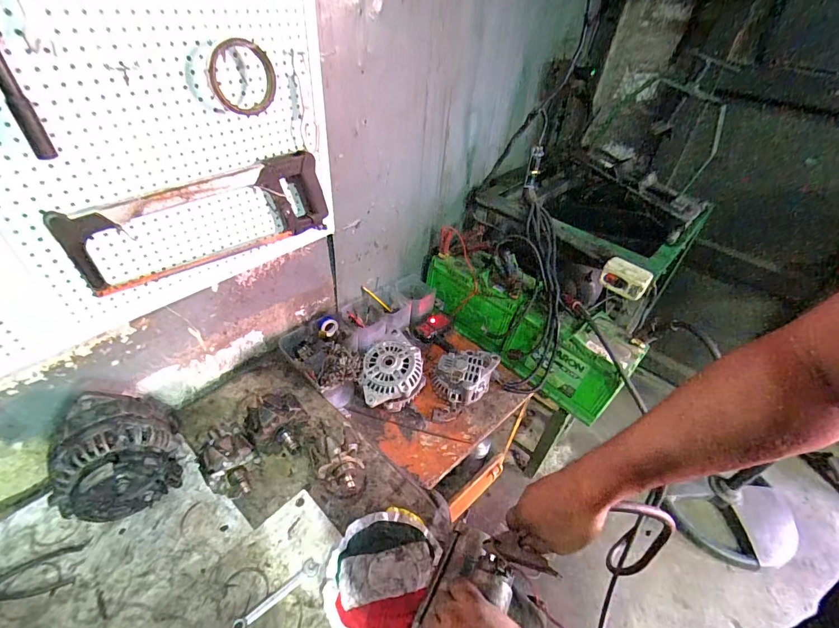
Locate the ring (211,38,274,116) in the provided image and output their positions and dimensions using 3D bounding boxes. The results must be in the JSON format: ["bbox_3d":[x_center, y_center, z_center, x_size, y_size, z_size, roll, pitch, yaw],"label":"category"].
[{"bbox_3d":[-0.243,-0.327,0.539,0.020,0.091,0.092,38,26,27],"label":"ring"}]

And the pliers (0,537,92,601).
[{"bbox_3d":[-0.582,0.389,0.568,0.157,0.012,0.059,-12,45,-18],"label":"pliers"}]

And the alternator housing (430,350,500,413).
[{"bbox_3d":[0.115,0.148,0.970,0.164,0.057,0.125,-24,49,-29],"label":"alternator housing"}]

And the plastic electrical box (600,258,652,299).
[{"bbox_3d":[0.502,-0.088,0.950,0.107,0.058,0.069,40,73,23],"label":"plastic electrical box"}]

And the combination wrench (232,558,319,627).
[{"bbox_3d":[-0.211,0.413,0.575,0.128,0.005,0.025,-27,51,-31],"label":"combination wrench"}]

